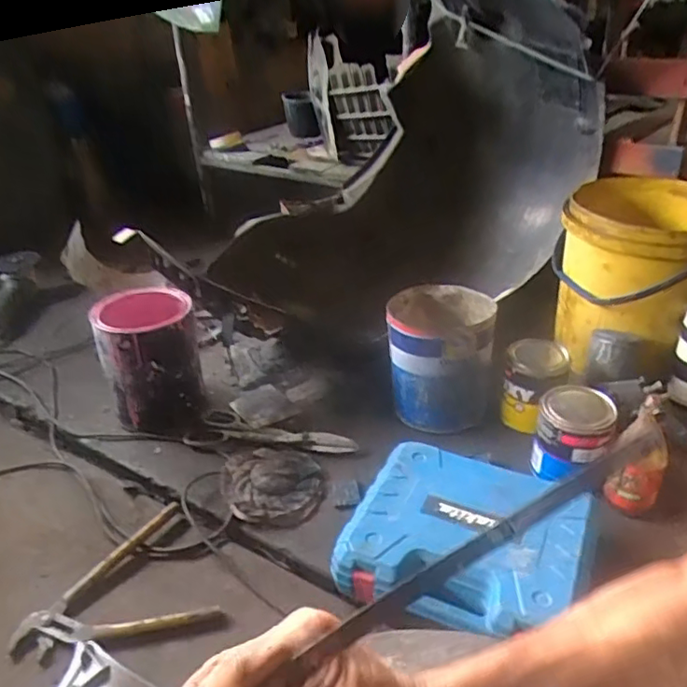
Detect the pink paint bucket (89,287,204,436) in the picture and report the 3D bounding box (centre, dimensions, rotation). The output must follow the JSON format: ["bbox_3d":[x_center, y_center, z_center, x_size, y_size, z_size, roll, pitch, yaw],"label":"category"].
[{"bbox_3d":[-0.338,0.029,1.046,0.161,0.201,0.167,-8,34,-7],"label":"pink paint bucket"}]

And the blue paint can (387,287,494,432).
[{"bbox_3d":[0.166,0.024,1.025,0.173,0.191,0.160,-2,34,1],"label":"blue paint can"}]

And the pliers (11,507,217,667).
[{"bbox_3d":[-0.295,0.314,0.736,0.225,0.022,0.181,-20,37,-23],"label":"pliers"}]

